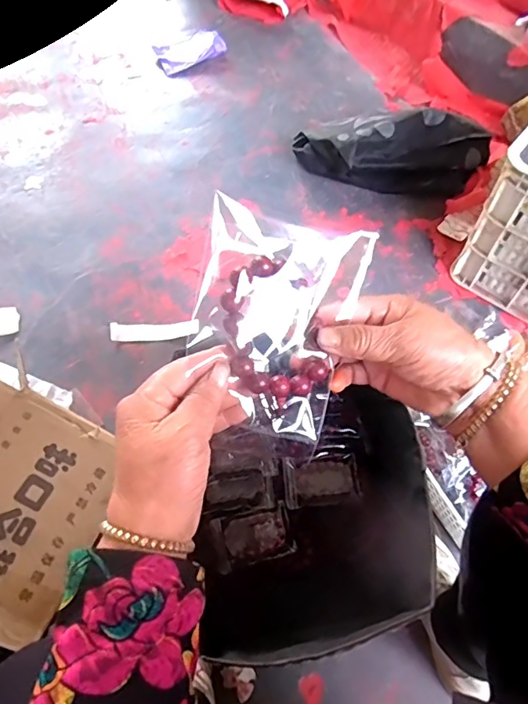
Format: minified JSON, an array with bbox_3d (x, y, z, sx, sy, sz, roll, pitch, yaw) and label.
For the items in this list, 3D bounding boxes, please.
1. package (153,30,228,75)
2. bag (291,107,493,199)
[{"bbox_3d":[-0.233,-0.918,1.468,0.218,0.043,0.138,-38,66,-22],"label":"package"},{"bbox_3d":[0.315,-0.462,1.142,0.455,0.151,0.169,-4,58,-4],"label":"bag"}]

